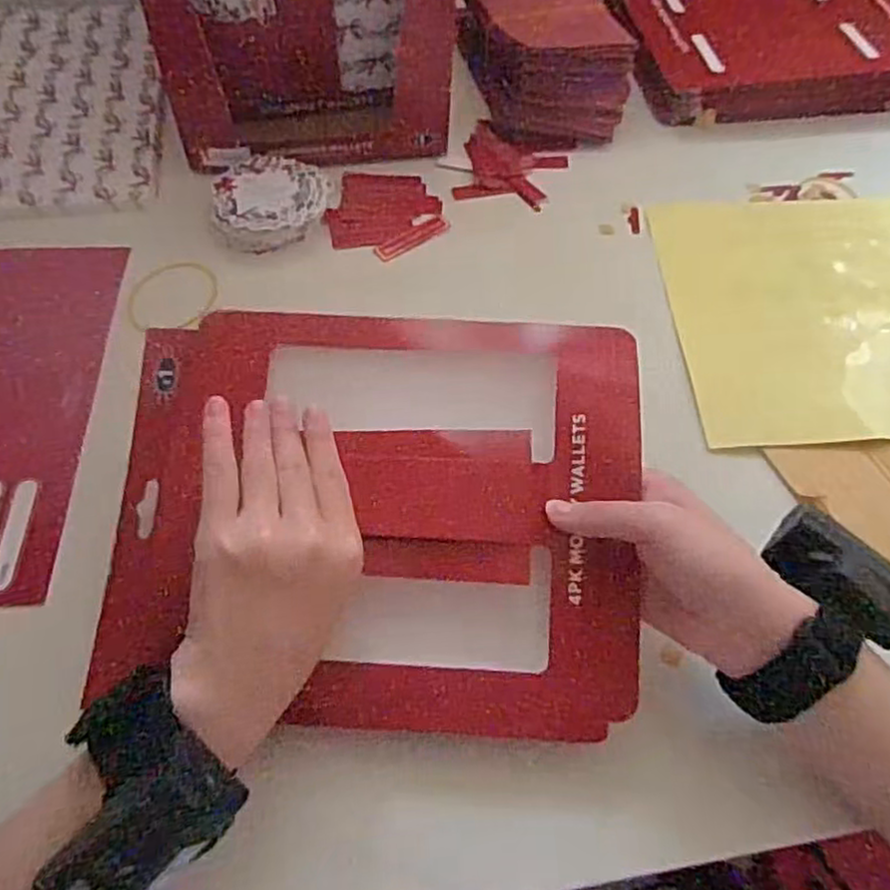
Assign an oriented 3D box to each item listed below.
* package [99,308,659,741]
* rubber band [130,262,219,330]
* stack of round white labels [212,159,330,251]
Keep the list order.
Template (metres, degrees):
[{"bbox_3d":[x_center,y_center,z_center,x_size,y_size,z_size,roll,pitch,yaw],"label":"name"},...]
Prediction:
[{"bbox_3d":[-0.032,0.033,0.341,0.247,0.020,0.197,3,80,0],"label":"package"},{"bbox_3d":[-0.184,-0.103,0.483,0.055,0.006,0.065,-3,57,-4],"label":"rubber band"},{"bbox_3d":[-0.128,-0.172,0.511,0.074,0.026,0.080,35,62,20],"label":"stack of round white labels"}]

